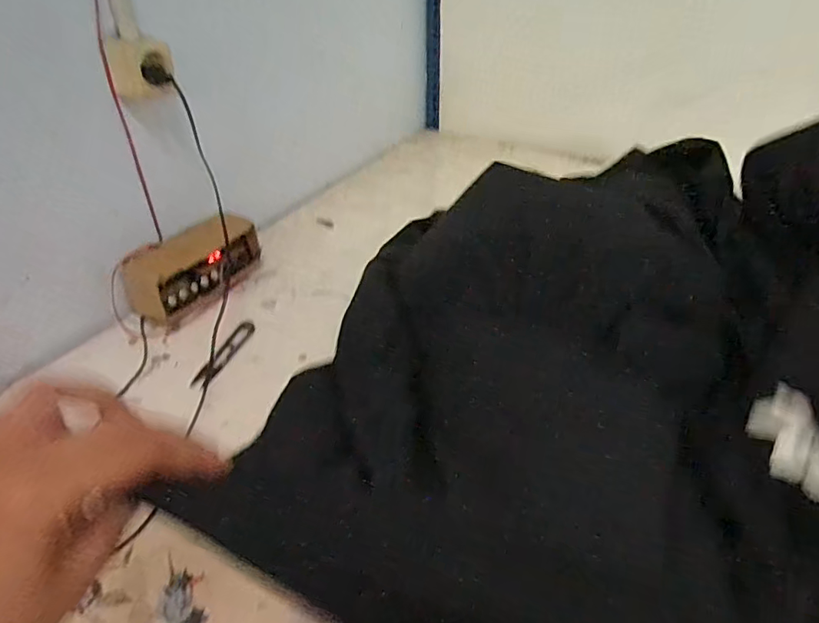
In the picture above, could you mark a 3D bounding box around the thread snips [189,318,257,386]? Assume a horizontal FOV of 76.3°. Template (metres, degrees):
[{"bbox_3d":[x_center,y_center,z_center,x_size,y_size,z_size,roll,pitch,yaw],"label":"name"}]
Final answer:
[{"bbox_3d":[-0.227,0.049,0.646,0.022,0.006,0.114,13,41,16],"label":"thread snips"}]

